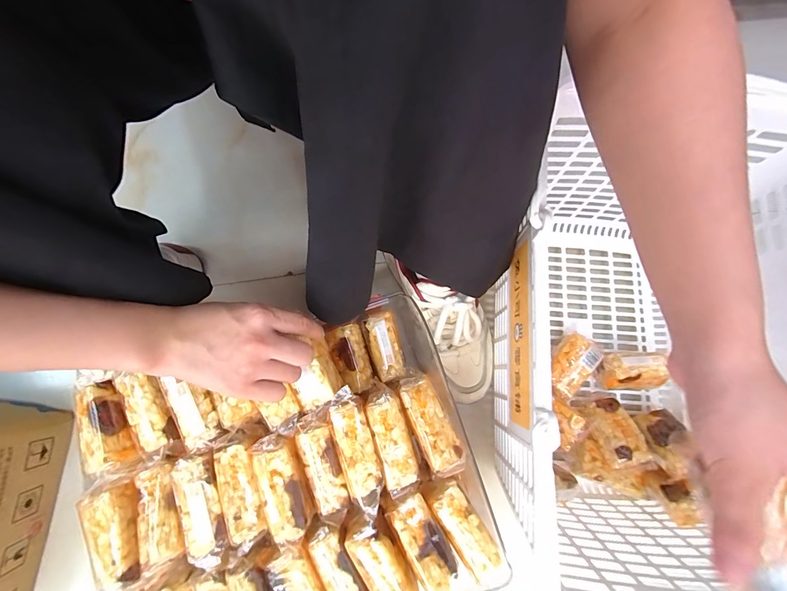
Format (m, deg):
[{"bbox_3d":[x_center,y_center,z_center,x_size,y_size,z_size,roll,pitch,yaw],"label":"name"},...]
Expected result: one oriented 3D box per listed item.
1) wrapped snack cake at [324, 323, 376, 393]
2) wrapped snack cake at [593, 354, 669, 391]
[{"bbox_3d":[-0.048,0.070,0.390,0.039,0.022,0.072,-18,79,-5],"label":"wrapped snack cake"},{"bbox_3d":[0.306,0.098,0.450,0.076,0.043,0.045,1,78,-1],"label":"wrapped snack cake"}]

